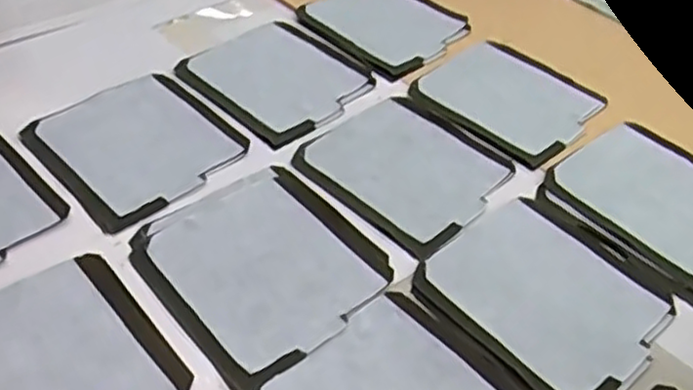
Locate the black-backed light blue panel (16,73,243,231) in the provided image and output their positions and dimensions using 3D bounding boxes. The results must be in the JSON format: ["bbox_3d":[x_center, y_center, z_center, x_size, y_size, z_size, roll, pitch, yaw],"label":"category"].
[{"bbox_3d":[-0.155,-0.041,0.522,0.124,0.008,0.133,-31,54,-31],"label":"black-backed light blue panel"}]

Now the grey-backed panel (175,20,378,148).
[{"bbox_3d":[-0.059,-0.102,0.598,0.137,0.006,0.131,36,52,28],"label":"grey-backed panel"}]

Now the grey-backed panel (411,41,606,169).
[{"bbox_3d":[0.140,-0.085,0.599,0.135,0.004,0.124,35,51,27],"label":"grey-backed panel"}]

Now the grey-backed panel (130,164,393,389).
[{"bbox_3d":[-0.052,0.042,0.451,0.133,0.006,0.142,-29,53,-30],"label":"grey-backed panel"}]

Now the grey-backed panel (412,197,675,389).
[{"bbox_3d":[0.128,0.067,0.446,0.131,0.006,0.139,-29,53,-30],"label":"grey-backed panel"}]

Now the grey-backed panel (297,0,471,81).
[{"bbox_3d":[0.042,-0.167,0.670,0.132,0.008,0.136,-29,54,-30],"label":"grey-backed panel"}]

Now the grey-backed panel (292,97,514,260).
[{"bbox_3d":[0.046,-0.022,0.530,0.136,0.008,0.125,36,52,28],"label":"grey-backed panel"}]

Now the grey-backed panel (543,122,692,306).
[{"bbox_3d":[0.234,0.004,0.520,0.135,0.008,0.139,-27,53,-29],"label":"grey-backed panel"}]

